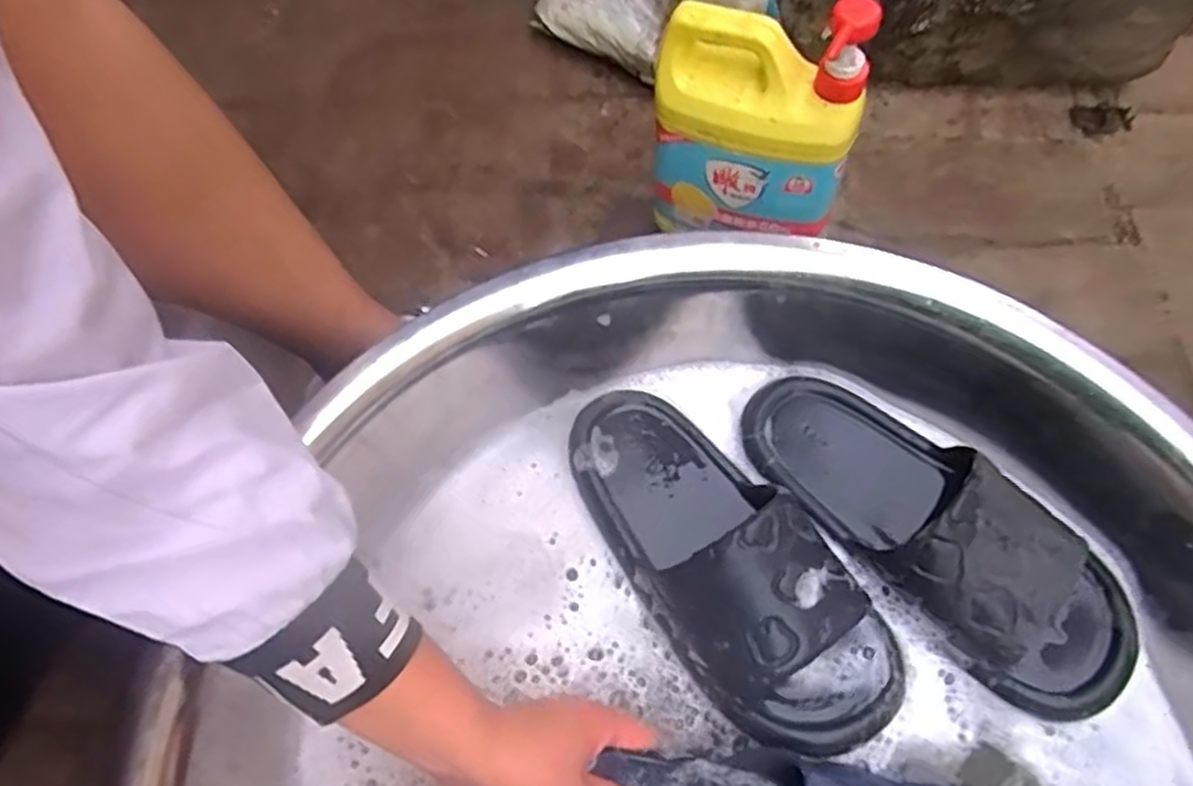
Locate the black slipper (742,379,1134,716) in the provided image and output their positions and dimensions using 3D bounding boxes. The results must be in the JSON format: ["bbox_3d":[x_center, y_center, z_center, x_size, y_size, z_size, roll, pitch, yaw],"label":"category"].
[{"bbox_3d":[0.209,0.073,0.475,0.096,0.073,0.261,-39,64,-16],"label":"black slipper"}]

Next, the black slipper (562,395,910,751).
[{"bbox_3d":[0.076,0.098,0.487,0.105,0.087,0.261,-33,62,-13],"label":"black slipper"}]

